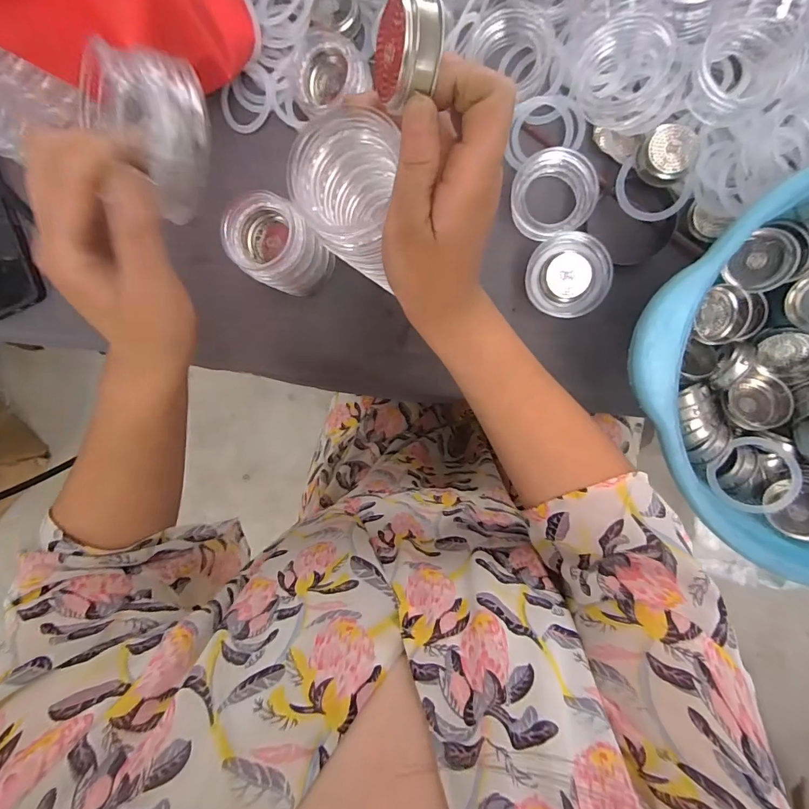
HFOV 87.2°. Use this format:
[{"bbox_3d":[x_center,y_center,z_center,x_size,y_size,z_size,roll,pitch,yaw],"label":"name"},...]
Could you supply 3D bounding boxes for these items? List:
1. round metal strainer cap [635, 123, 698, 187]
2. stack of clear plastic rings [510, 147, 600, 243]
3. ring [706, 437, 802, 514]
[{"bbox_3d":[0.208,-0.198,0.338,0.042,0.015,0.040,7,128,-1],"label":"round metal strainer cap"},{"bbox_3d":[0.126,-0.178,0.364,0.064,0.031,0.066,-16,93,8],"label":"stack of clear plastic rings"},{"bbox_3d":[0.273,0.055,0.332,0.058,0.010,0.062,-7,67,16],"label":"ring"}]

